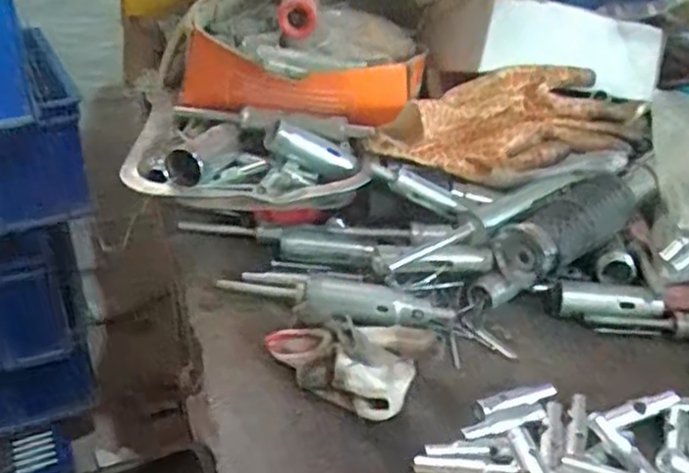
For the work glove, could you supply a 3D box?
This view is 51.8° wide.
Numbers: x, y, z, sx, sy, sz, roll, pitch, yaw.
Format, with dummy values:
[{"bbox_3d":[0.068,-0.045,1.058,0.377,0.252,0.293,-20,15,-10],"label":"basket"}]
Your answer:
[{"bbox_3d":[0.132,-0.084,0.540,0.230,0.056,0.083,-6,35,-13],"label":"work glove"}]

